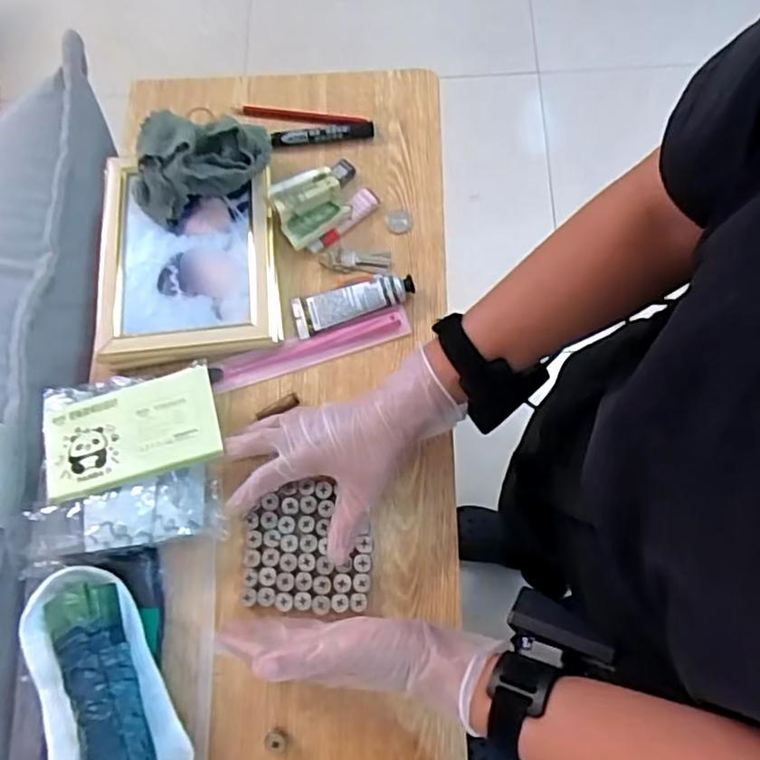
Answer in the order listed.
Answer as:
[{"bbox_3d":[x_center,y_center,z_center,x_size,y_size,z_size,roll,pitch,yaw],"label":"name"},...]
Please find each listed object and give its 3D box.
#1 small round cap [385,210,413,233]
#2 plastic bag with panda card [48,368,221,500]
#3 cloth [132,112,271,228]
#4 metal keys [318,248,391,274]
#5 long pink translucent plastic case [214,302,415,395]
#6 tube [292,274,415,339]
[{"bbox_3d":[0.018,-0.149,0.594,0.024,0.004,0.023,0,73,1],"label":"small round cap"},{"bbox_3d":[-0.203,0.039,0.512,0.140,0.013,0.087,-14,73,-3],"label":"plastic bag with panda card"},{"bbox_3d":[-0.167,-0.203,0.568,0.129,0.062,0.075,-24,74,-6],"label":"cloth"},{"bbox_3d":[-0.024,-0.110,0.579,0.064,0.011,0.023,5,73,3],"label":"metal keys"},{"bbox_3d":[-0.060,-0.028,0.556,0.176,0.013,0.025,-17,73,-4],"label":"long pink translucent plastic case"},{"bbox_3d":[-0.023,-0.069,0.561,0.109,0.022,0.036,-12,73,-2],"label":"tube"}]

